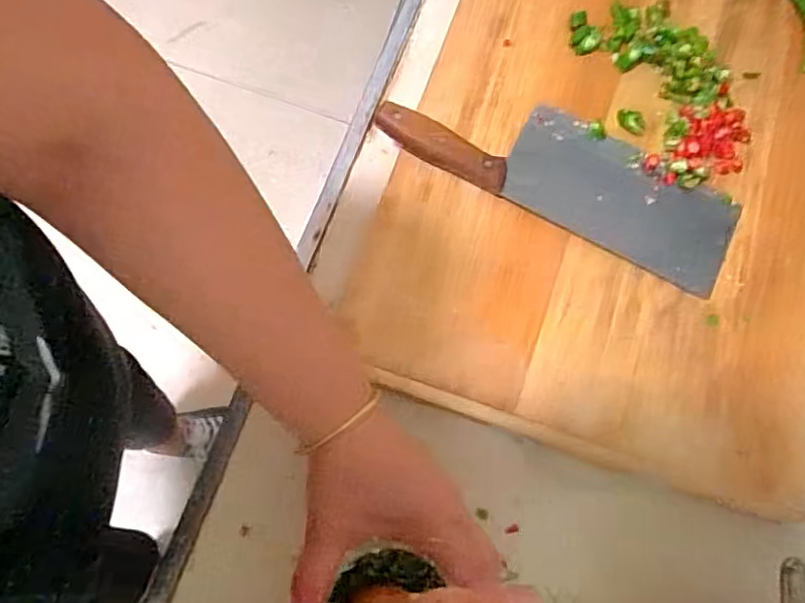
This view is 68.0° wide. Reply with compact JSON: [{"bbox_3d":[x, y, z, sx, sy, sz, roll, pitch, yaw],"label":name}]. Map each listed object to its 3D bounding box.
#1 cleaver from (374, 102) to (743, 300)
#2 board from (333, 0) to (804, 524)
[{"bbox_3d":[0.136,-0.113,0.507,0.303,0.019,0.094,27,76,5],"label":"cleaver"},{"bbox_3d":[0.209,-0.146,0.530,0.386,0.026,0.559,19,76,3],"label":"board"}]

